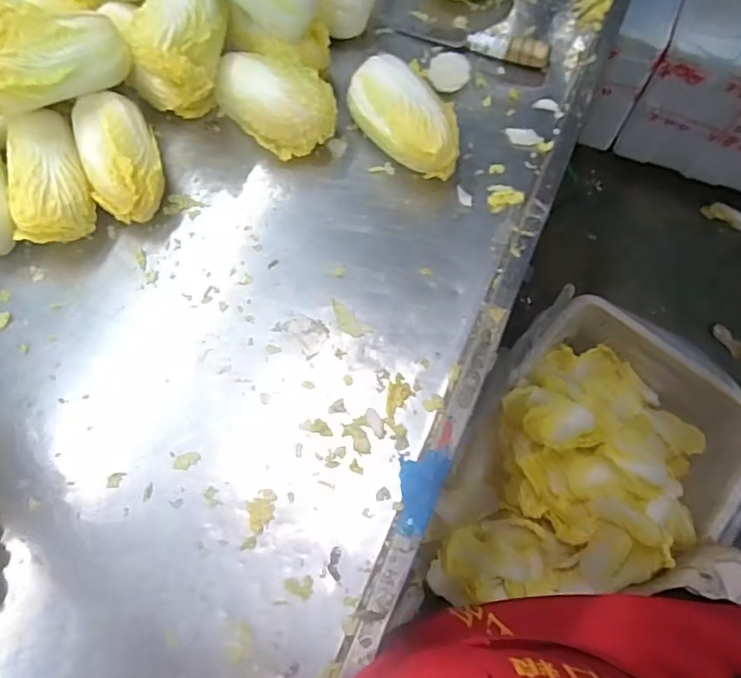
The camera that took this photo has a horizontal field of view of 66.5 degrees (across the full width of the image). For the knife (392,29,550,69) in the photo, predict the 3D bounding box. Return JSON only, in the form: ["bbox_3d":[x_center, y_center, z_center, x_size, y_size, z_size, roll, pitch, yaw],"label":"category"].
[{"bbox_3d":[0.116,-0.341,0.650,0.174,0.029,0.017,17,71,6],"label":"knife"}]

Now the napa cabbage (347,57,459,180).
[{"bbox_3d":[0.041,-0.228,0.589,0.090,0.062,0.138,-29,72,-10],"label":"napa cabbage"}]

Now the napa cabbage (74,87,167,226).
[{"bbox_3d":[-0.250,-0.181,0.577,0.069,0.070,0.125,-17,71,-6],"label":"napa cabbage"}]

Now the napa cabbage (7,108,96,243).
[{"bbox_3d":[-0.318,-0.156,0.566,0.072,0.070,0.133,-19,71,-7],"label":"napa cabbage"}]

